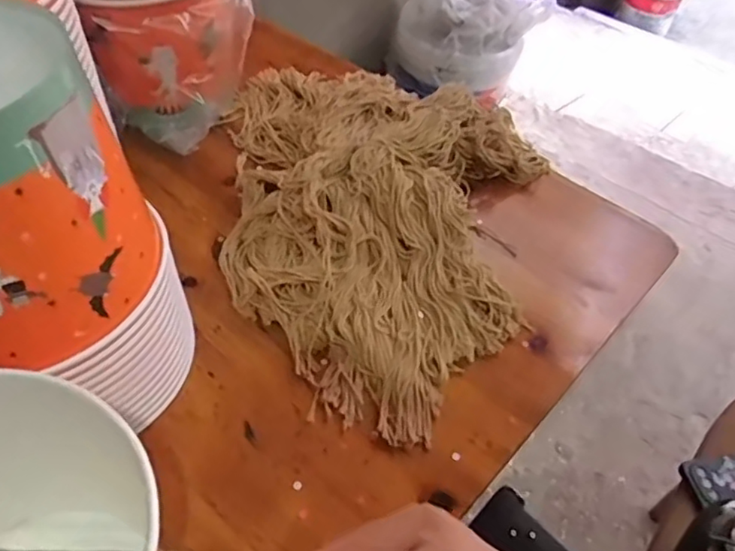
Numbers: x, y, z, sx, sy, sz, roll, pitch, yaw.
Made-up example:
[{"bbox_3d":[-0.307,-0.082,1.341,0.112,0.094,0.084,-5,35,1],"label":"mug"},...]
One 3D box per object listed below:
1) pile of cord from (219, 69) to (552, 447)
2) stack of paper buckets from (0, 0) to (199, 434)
[{"bbox_3d":[0.022,-0.069,0.521,0.283,0.056,0.422,-3,49,-7],"label":"pile of cord"},{"bbox_3d":[-0.192,-0.010,0.336,0.139,0.227,0.136,1,48,-3],"label":"stack of paper buckets"}]

